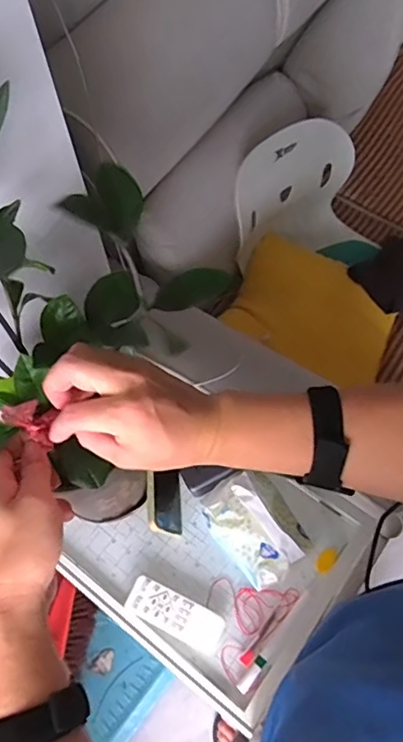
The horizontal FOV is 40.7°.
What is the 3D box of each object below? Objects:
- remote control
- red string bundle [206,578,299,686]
[{"bbox_3d":[-0.032,0.293,0.656,0.121,0.012,0.044,24,66,14],"label":"remote control"},{"bbox_3d":[0.047,0.294,0.665,0.088,0.025,0.126,37,70,20],"label":"red string bundle"}]

